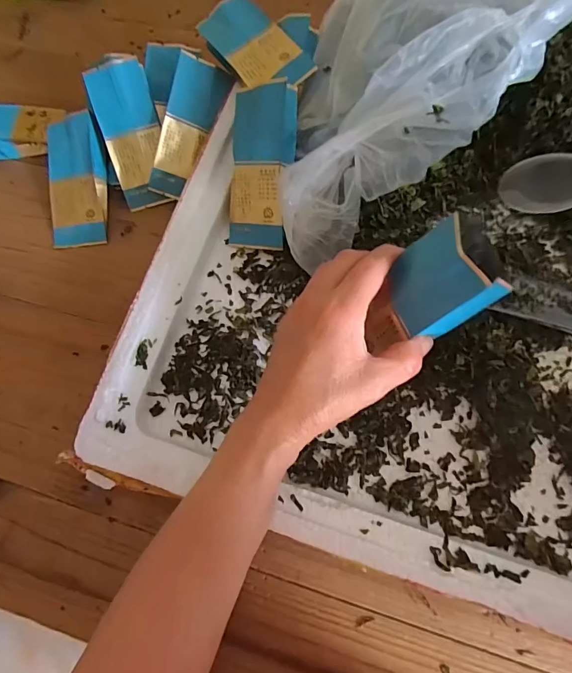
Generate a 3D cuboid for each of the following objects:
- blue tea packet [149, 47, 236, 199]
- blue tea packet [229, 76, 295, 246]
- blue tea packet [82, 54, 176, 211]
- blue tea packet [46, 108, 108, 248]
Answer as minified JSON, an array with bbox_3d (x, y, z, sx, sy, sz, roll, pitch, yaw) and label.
[{"bbox_3d":[-0.094,-0.197,0.378,0.048,0.008,0.125,17,98,-22],"label":"blue tea packet"},{"bbox_3d":[-0.021,-0.138,0.331,0.052,0.019,0.128,10,112,6],"label":"blue tea packet"},{"bbox_3d":[-0.152,-0.195,0.384,0.057,0.014,0.134,-7,105,0],"label":"blue tea packet"},{"bbox_3d":[-0.207,-0.153,0.393,0.054,0.012,0.127,-4,90,1],"label":"blue tea packet"}]

